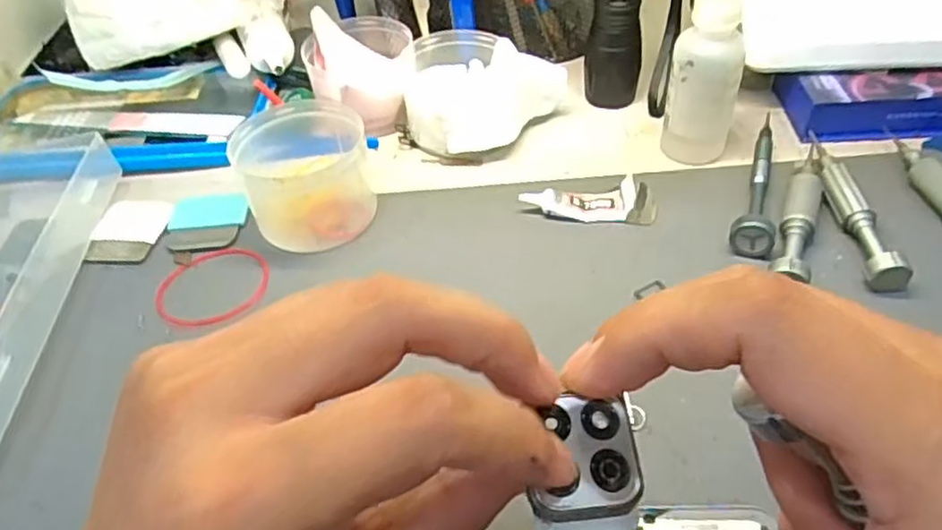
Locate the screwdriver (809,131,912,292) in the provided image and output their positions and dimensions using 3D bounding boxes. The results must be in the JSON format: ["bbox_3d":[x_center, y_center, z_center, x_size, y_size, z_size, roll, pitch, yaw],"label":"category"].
[{"bbox_3d":[0.181,-0.030,0.333,0.016,0.016,0.105,-3,46,3],"label":"screwdriver"}]

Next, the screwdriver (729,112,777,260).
[{"bbox_3d":[0.150,-0.050,0.353,0.019,0.015,0.119,13,49,18],"label":"screwdriver"}]

